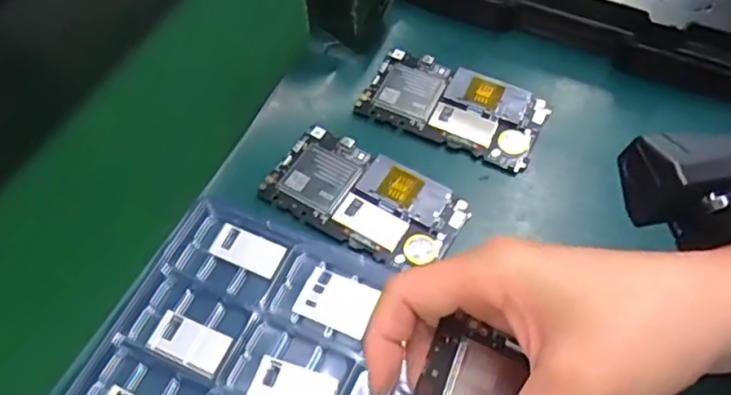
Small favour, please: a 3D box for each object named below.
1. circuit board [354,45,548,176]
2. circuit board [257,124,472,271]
[{"bbox_3d":[0.061,-0.065,0.422,0.123,0.014,0.066,22,62,16],"label":"circuit board"},{"bbox_3d":[-0.001,0.000,0.385,0.124,0.010,0.066,27,63,19],"label":"circuit board"}]

